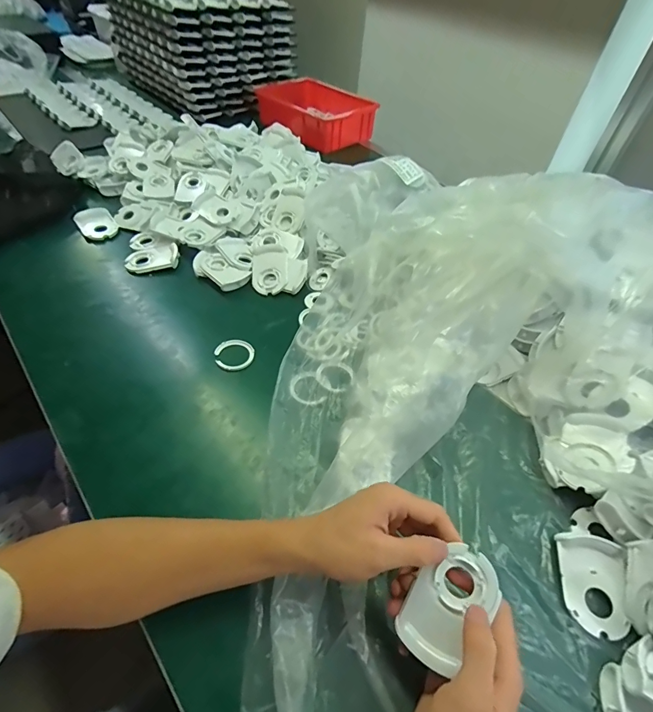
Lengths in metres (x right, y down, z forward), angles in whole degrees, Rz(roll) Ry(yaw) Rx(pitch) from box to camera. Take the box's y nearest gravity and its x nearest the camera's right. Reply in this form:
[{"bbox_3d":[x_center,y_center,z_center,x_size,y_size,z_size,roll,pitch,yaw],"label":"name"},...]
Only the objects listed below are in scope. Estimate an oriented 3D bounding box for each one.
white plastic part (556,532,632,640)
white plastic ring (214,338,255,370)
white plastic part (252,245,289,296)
[{"bbox_3d":[0.243,0.207,0.360,0.056,0.017,0.080,10,52,5],"label":"white plastic part"},{"bbox_3d":[-0.122,-0.003,0.527,0.050,0.004,0.049,1,52,-2],"label":"white plastic ring"},{"bbox_3d":[-0.087,-0.135,0.633,0.062,0.015,0.088,-4,67,6],"label":"white plastic part"}]

